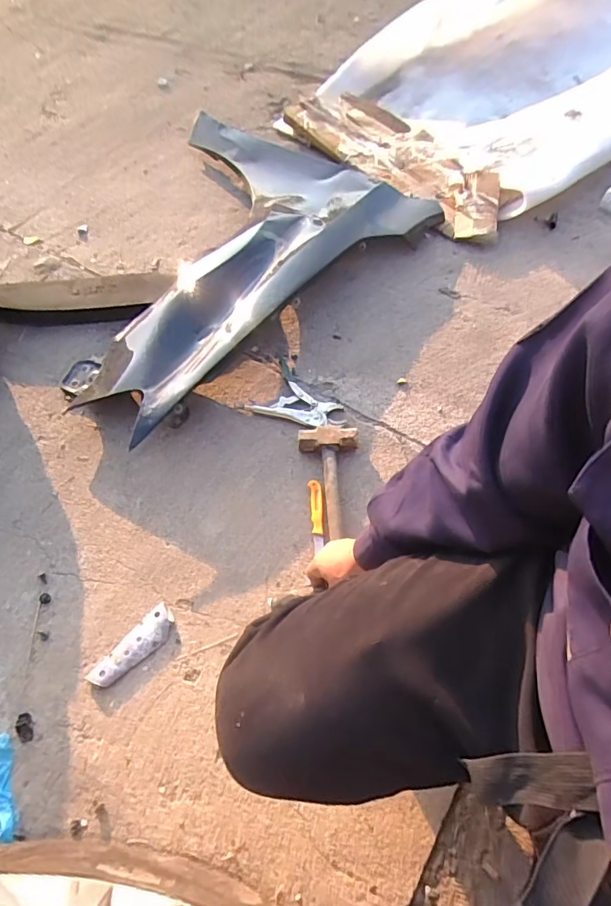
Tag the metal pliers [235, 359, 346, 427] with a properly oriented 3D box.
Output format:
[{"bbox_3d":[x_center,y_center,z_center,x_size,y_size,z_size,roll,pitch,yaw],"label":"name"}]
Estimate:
[{"bbox_3d":[-0.024,-0.093,0.952,0.187,0.014,0.145,38,67,18],"label":"metal pliers"}]

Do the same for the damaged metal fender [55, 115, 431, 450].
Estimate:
[{"bbox_3d":[-0.201,-0.509,1.091,0.928,0.119,0.644,-40,69,-21],"label":"damaged metal fender"}]

